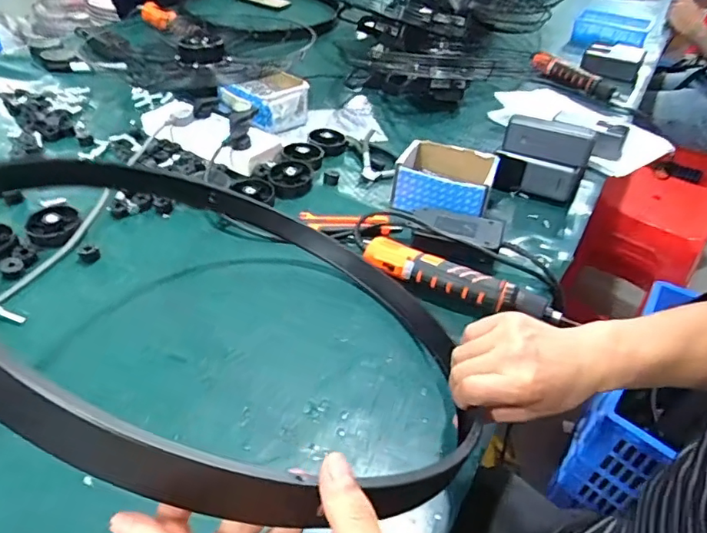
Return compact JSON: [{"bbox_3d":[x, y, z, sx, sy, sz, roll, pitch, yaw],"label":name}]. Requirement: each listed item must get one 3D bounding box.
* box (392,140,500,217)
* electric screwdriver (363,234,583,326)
[{"bbox_3d":[0.135,-0.128,0.775,0.138,0.067,0.124,15,42,11],"label":"box"},{"bbox_3d":[0.126,0.015,0.619,0.239,0.034,0.034,22,44,18],"label":"electric screwdriver"}]

